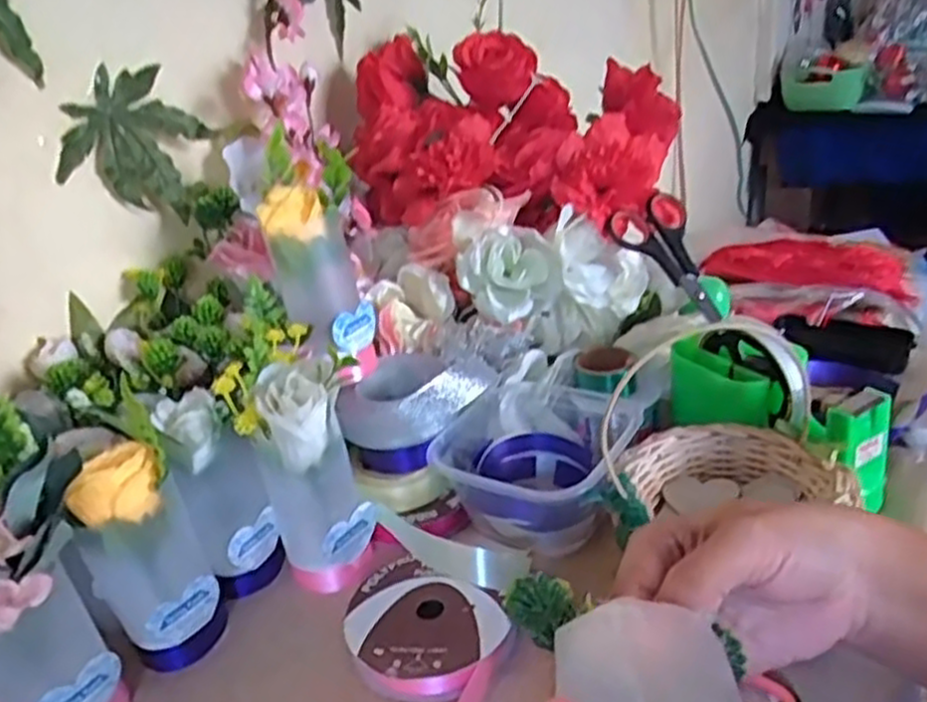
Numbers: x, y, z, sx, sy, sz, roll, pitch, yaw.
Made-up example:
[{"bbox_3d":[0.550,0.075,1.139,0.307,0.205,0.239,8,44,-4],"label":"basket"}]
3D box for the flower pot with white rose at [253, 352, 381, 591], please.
[{"bbox_3d":[-0.089,0.081,0.466,0.058,0.147,0.058,-6,25,3],"label":"flower pot with white rose"}]

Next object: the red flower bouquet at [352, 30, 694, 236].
[{"bbox_3d":[0.031,-0.184,0.620,0.248,0.130,0.146,5,27,24],"label":"red flower bouquet"}]

